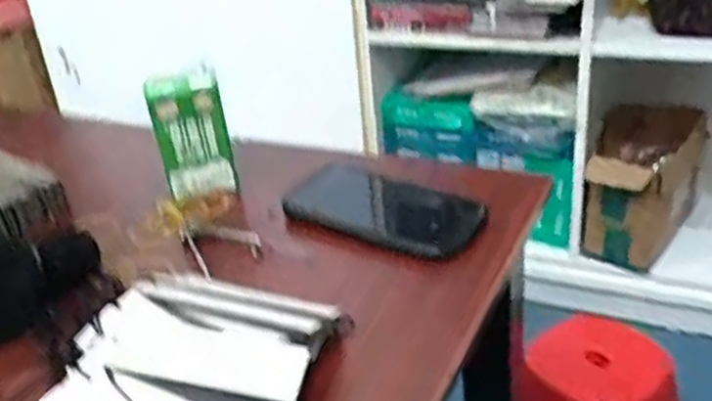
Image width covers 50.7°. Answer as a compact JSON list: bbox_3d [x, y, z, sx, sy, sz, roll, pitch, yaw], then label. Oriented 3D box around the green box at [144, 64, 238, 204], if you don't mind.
[{"bbox_3d":[-0.147,-0.057,0.677,0.063,0.118,0.028,-13,30,-12],"label":"green box"}]

